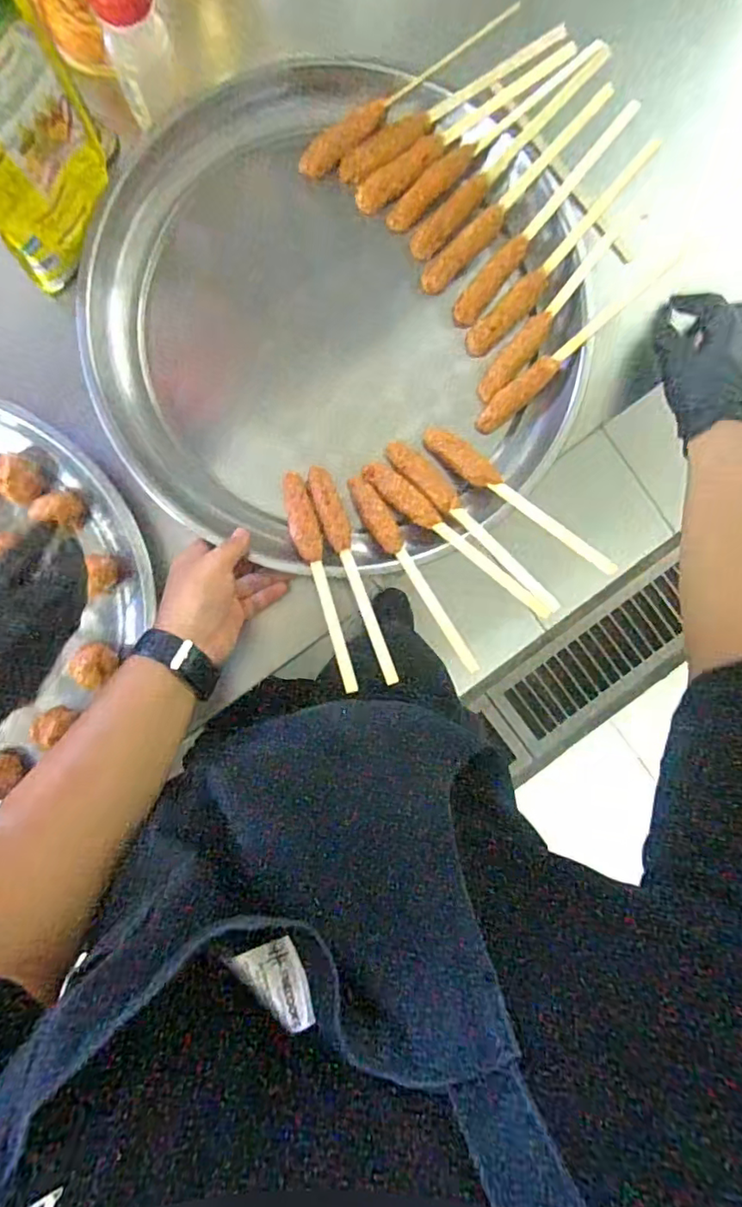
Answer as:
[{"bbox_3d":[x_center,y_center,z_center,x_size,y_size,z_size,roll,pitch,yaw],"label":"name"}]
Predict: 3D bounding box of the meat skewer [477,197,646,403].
[{"bbox_3d":[0.168,-0.268,0.516,0.027,0.036,0.199,39,89,-3],"label":"meat skewer"}]

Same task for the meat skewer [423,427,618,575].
[{"bbox_3d":[0.127,-0.092,0.503,0.201,0.016,0.021,41,90,13],"label":"meat skewer"}]

